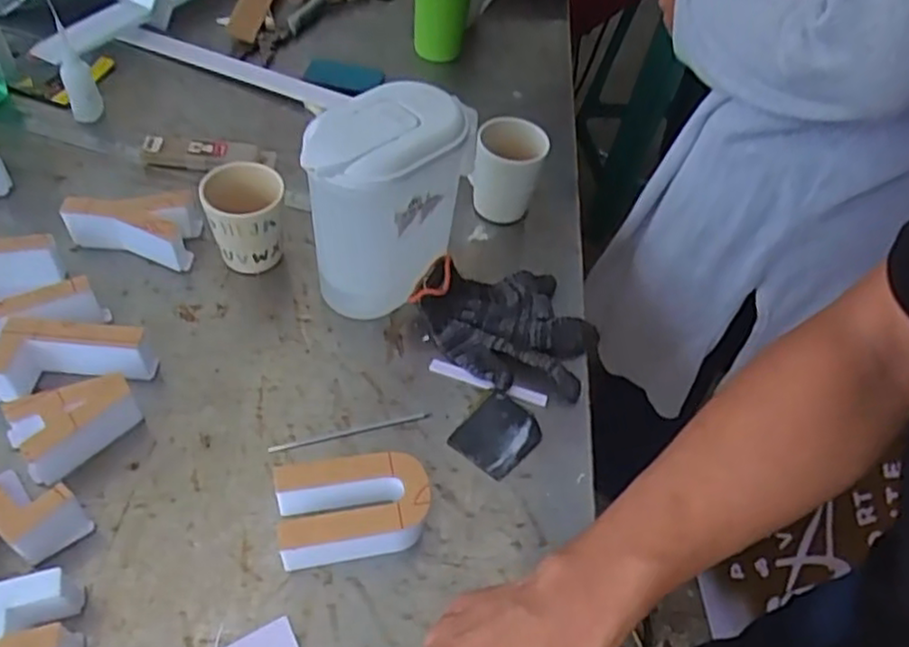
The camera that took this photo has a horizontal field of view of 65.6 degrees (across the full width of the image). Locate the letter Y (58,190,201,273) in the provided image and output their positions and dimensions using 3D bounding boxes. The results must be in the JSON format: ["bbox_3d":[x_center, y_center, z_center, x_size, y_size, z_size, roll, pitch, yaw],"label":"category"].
[{"bbox_3d":[-0.306,-0.093,0.671,0.121,0.050,0.067,1,51,-6],"label":"letter Y"}]

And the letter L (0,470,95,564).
[{"bbox_3d":[-0.309,0.125,0.503,0.088,0.048,0.048,33,54,19],"label":"letter L"}]

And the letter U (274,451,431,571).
[{"bbox_3d":[-0.074,0.136,0.523,0.110,0.045,0.064,-7,52,-13],"label":"letter U"}]

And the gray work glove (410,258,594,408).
[{"bbox_3d":[0.060,-0.006,0.652,0.141,0.045,0.171,-35,63,-30],"label":"gray work glove"}]

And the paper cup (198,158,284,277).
[{"bbox_3d":[-0.194,-0.094,0.664,0.069,0.088,0.067,3,50,-4],"label":"paper cup"}]

